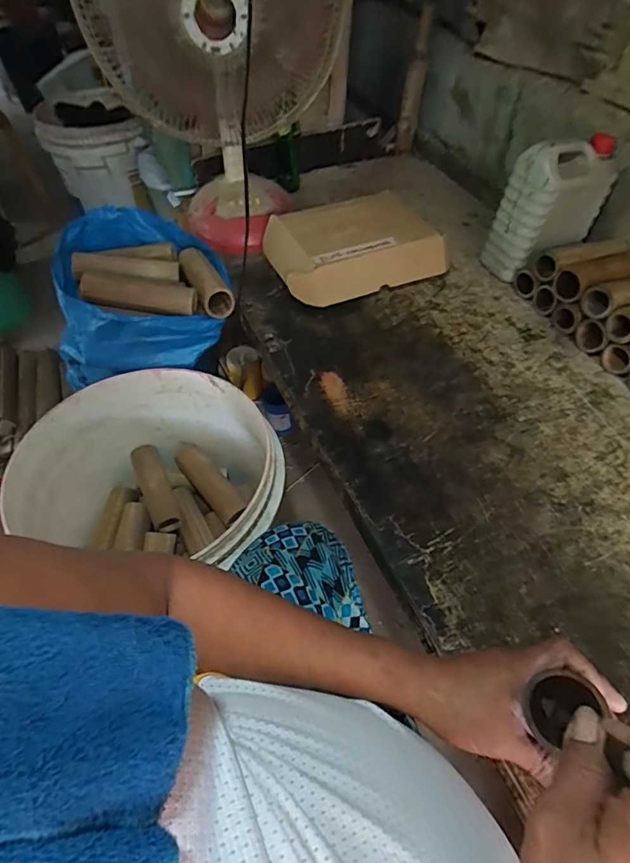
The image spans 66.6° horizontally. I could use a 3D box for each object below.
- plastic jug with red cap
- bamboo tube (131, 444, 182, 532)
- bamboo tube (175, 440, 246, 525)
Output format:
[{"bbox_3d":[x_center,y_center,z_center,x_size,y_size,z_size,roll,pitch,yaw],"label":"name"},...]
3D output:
[{"bbox_3d":[0.436,-0.407,0.896,0.165,0.236,0.110,-22,54,-20],"label":"plastic jug with red cap"},{"bbox_3d":[-0.297,0.106,0.895,0.053,0.053,0.185,-20,54,-18],"label":"bamboo tube"},{"bbox_3d":[-0.199,0.100,0.910,0.049,0.041,0.183,-31,58,-26],"label":"bamboo tube"}]

